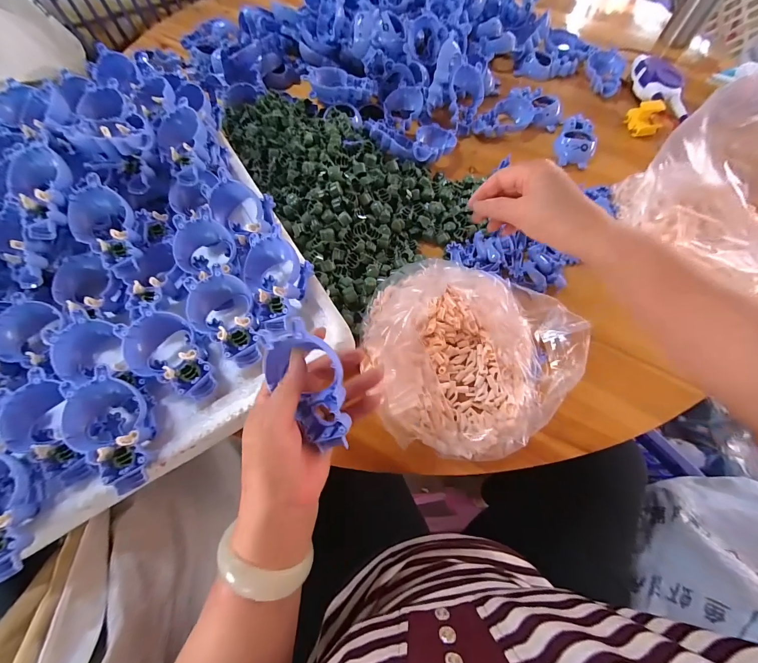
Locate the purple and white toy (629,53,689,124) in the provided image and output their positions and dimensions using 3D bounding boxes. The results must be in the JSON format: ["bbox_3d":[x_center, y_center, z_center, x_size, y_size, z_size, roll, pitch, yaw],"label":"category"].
[{"bbox_3d":[0.442,-0.391,0.505,0.054,0.028,0.132,0,66,2],"label":"purple and white toy"}]

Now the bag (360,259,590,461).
[{"bbox_3d":[0.087,0.013,0.328,0.204,0.069,0.213,-15,66,-4],"label":"bag"}]

